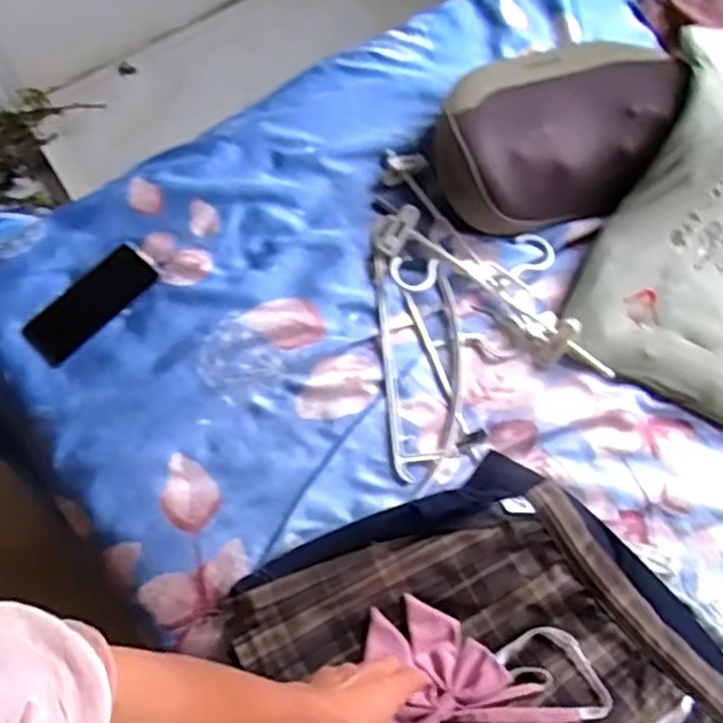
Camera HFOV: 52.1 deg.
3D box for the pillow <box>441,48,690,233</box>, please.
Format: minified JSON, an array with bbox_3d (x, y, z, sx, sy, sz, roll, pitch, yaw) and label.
[{"bbox_3d":[0.241,-0.292,0.925,0.293,0.101,0.223,-9,71,-2],"label":"pillow"}]

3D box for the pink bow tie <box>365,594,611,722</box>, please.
[{"bbox_3d":[0.122,0.304,0.747,0.209,0.031,0.142,-13,71,-3],"label":"pink bow tie"}]

